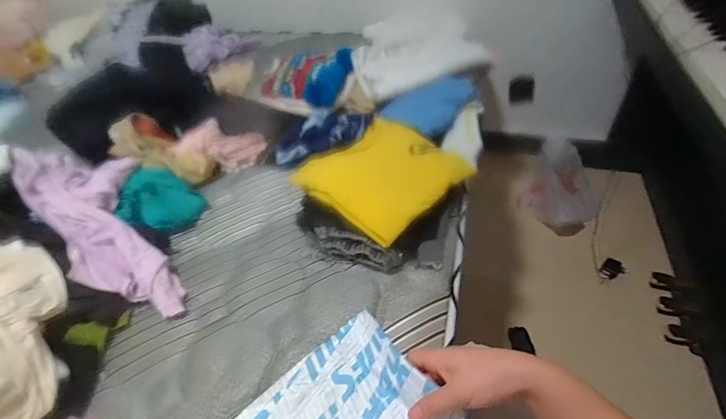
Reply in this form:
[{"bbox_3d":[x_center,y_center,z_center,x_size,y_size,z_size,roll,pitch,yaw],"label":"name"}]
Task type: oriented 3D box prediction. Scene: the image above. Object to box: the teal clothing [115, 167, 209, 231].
[{"bbox_3d":[-0.368,-0.020,0.711,0.127,0.064,0.143,-2,44,4],"label":"teal clothing"}]

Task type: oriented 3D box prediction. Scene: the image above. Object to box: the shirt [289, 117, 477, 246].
[{"bbox_3d":[0.043,-0.074,0.666,0.221,0.040,0.250,28,54,31],"label":"shirt"}]

